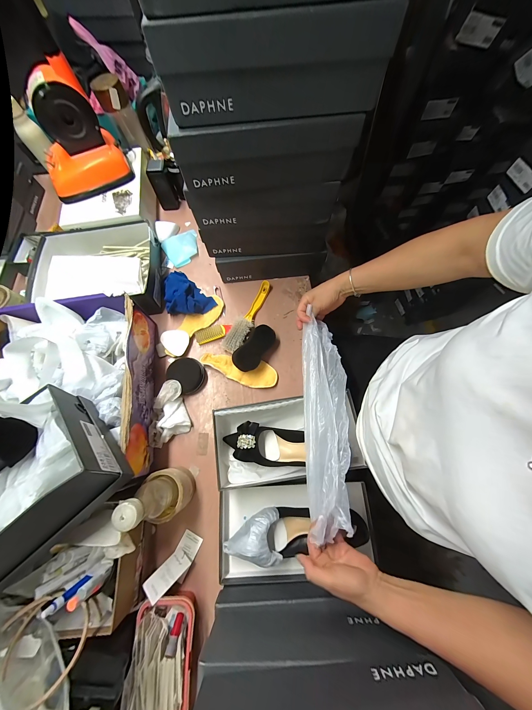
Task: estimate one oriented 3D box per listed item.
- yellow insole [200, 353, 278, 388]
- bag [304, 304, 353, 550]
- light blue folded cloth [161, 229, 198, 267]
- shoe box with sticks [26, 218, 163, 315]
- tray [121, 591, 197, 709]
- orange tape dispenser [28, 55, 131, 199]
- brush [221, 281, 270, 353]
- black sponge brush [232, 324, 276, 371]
[{"bbox_3d":[-0.070,0.036,0.603,0.197,0.016,0.065,14,72,6],"label":"yellow insole"},{"bbox_3d":[0.114,0.107,0.454,0.072,0.052,0.391,1,68,1],"label":"bag"},{"bbox_3d":[-0.258,-0.339,0.740,0.114,0.020,0.103,-33,73,-10],"label":"light blue folded cloth"},{"bbox_3d":[-0.474,-0.225,0.657,0.341,0.078,0.258,-7,71,-2],"label":"shoe box with sticks"},{"bbox_3d":[-0.176,0.518,0.405,0.096,0.056,0.160,-3,71,0],"label":"tray"},{"bbox_3d":[-0.501,-0.550,0.601,0.214,0.210,0.114,-32,73,-10],"label":"orange tape dispenser"},{"bbox_3d":[-0.042,-0.109,0.645,0.051,0.035,0.234,27,73,10],"label":"brush"},{"bbox_3d":[-0.031,-0.019,0.608,0.065,0.029,0.132,42,75,-20],"label":"black sponge brush"}]

